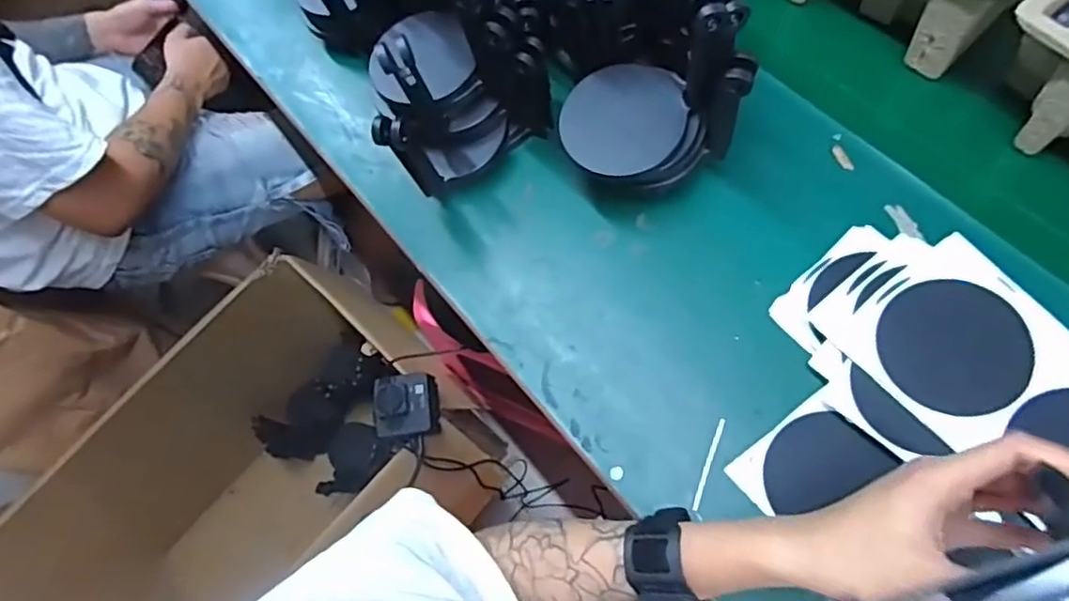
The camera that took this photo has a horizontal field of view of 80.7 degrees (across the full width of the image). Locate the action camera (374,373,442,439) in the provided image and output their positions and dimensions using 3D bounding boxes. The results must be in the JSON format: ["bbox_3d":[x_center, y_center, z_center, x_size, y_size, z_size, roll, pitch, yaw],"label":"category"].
[{"bbox_3d":[-0.164,0.135,0.803,0.080,0.028,0.078,-10,68,-1],"label":"action camera"}]

